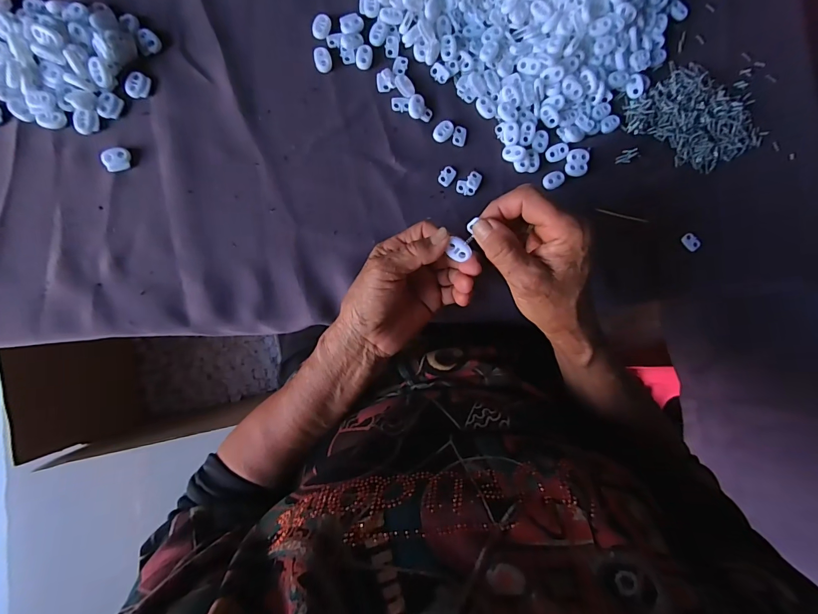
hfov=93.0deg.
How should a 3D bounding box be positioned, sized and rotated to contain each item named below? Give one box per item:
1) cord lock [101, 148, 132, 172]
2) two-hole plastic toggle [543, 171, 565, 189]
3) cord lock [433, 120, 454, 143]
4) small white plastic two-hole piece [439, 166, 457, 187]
[{"bbox_3d":[-0.251,-0.126,0.333,0.022,0.008,0.018,-15,88,-8],"label":"cord lock"},{"bbox_3d":[0.143,-0.125,0.380,0.023,0.004,0.016,-33,90,-8],"label":"two-hole plastic toggle"},{"bbox_3d":[0.033,-0.167,0.370,0.015,0.004,0.022,44,82,-2],"label":"cord lock"},{"bbox_3d":[0.037,-0.125,0.369,0.013,0.004,0.019,36,82,-3],"label":"small white plastic two-hole piece"}]

